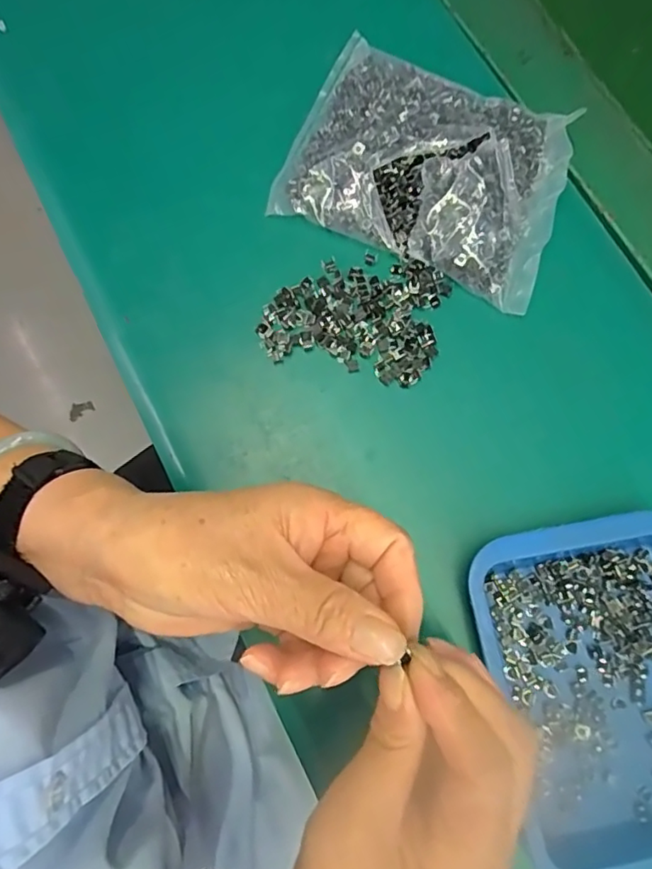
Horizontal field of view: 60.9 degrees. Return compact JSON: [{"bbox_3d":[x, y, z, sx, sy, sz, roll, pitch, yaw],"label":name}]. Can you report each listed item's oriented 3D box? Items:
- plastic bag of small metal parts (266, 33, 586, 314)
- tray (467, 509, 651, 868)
[{"bbox_3d":[0.063,-0.165,0.333,0.165,0.033,0.118,24,79,8],"label":"plastic bag of small metal parts"},{"bbox_3d":[0.145,0.128,0.272,0.121,0.025,0.169,-13,77,-2],"label":"tray"}]

